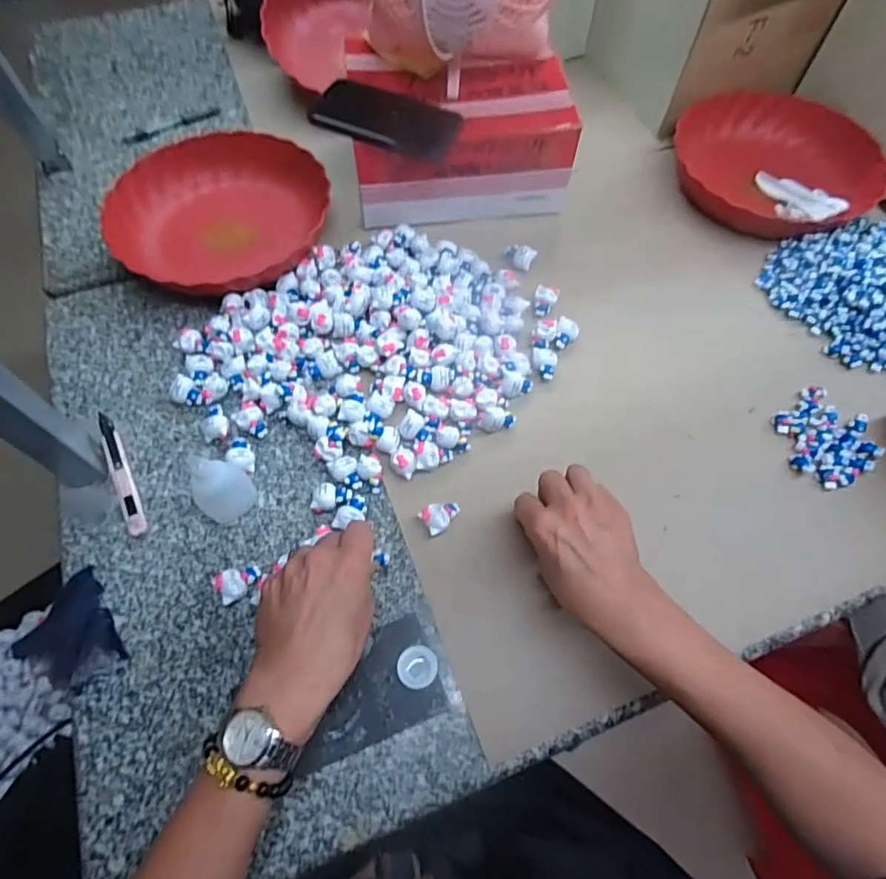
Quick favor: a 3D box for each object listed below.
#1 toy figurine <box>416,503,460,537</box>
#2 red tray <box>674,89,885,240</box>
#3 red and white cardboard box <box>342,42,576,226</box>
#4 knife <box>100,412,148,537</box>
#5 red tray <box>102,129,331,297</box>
[{"bbox_3d":[-0.001,0.068,0.472,0.034,0.018,0.026,-31,67,-15],"label":"toy figurine"},{"bbox_3d":[0.421,-0.352,0.683,0.234,0.046,0.253,12,63,6],"label":"red tray"},{"bbox_3d":[0.018,-0.360,0.631,0.241,0.099,0.181,-4,62,-3],"label":"red and white cardboard box"},{"bbox_3d":[-0.297,0.027,0.493,0.015,0.008,0.137,-26,66,-13],"label":"knife"},{"bbox_3d":[-0.252,-0.259,0.620,0.239,0.046,0.228,-36,68,-17],"label":"red tray"}]

